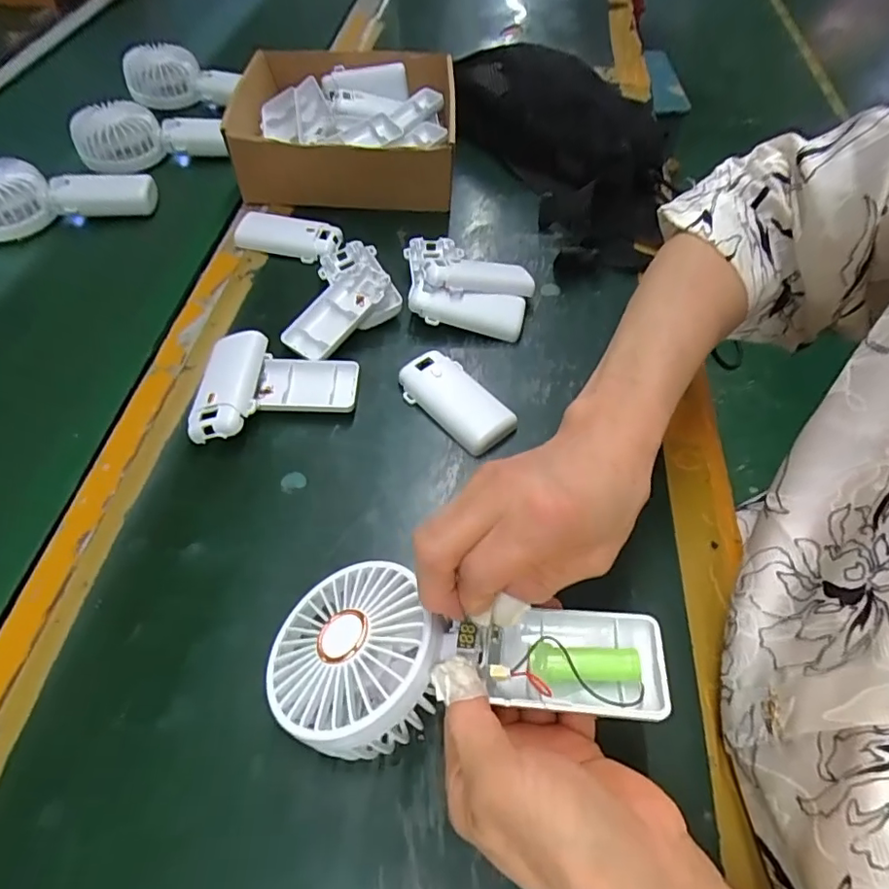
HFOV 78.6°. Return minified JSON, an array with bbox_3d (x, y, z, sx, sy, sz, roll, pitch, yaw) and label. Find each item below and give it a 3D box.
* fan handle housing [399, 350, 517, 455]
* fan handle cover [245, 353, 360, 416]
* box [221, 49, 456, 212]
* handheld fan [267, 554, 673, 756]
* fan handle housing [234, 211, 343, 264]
[{"bbox_3d":[0.009,-0.034,0.402,0.092,0.015,0.046,40,63,23],"label":"fan handle housing"},{"bbox_3d":[-0.102,-0.042,0.397,0.076,0.016,0.050,-1,56,-2],"label":"fan handle cover"},{"bbox_3d":[-0.097,-0.329,0.557,0.222,0.070,0.235,-7,56,-6],"label":"box"},{"bbox_3d":[0.006,0.095,0.251,0.178,0.034,0.085,-2,55,7],"label":"handheld fan"},{"bbox_3d":[-0.144,-0.192,0.495,0.098,0.014,0.041,13,56,7],"label":"fan handle housing"}]

